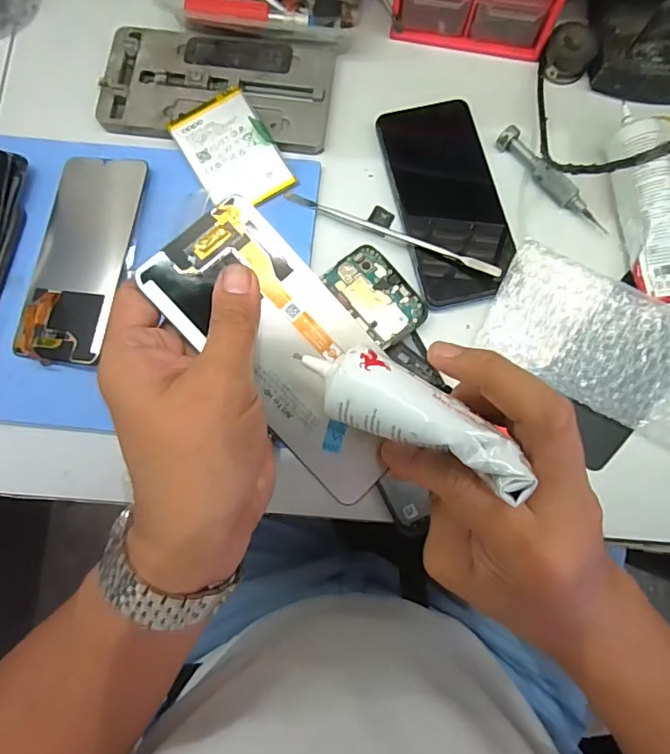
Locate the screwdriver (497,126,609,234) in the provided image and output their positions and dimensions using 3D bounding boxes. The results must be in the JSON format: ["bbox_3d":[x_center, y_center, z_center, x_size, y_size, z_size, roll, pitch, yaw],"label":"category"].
[{"bbox_3d":[0.162,-0.147,0.380,0.016,0.017,0.105,-39,82,-6],"label":"screwdriver"}]

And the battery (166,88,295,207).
[{"bbox_3d":[-0.077,-0.169,0.383,0.061,0.010,0.090,-30,81,-5],"label":"battery"}]

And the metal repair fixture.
[{"bbox_3d":[-0.091,-0.227,0.398,0.175,0.012,0.092,10,80,2],"label":"metal repair fixture"}]

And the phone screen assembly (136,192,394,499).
[{"bbox_3d":[-0.021,-0.015,0.258,0.070,0.004,0.154,-43,95,-12],"label":"phone screen assembly"}]

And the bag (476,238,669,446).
[{"bbox_3d":[0.192,-0.021,0.354,0.172,0.024,0.081,28,81,4],"label":"bag"}]

